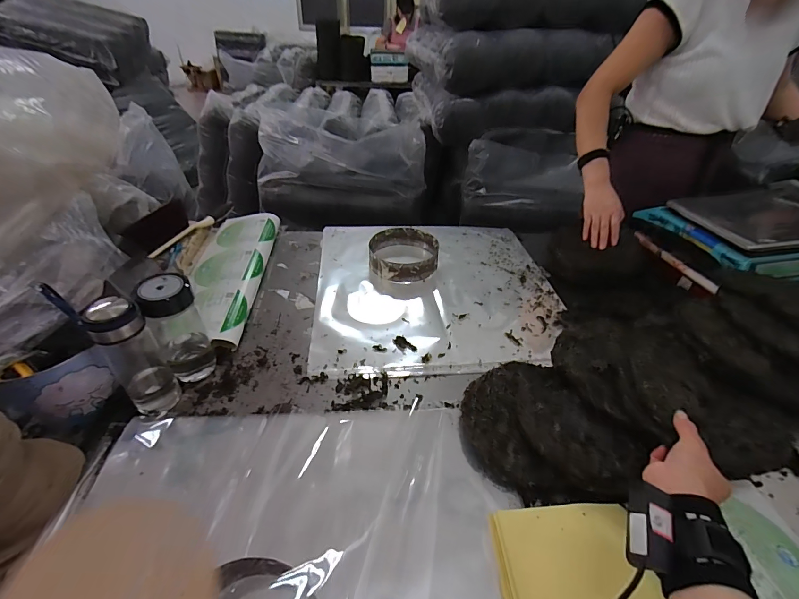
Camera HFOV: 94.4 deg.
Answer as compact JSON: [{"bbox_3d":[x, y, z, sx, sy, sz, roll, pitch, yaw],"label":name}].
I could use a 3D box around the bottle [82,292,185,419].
[{"bbox_3d":[-0.400,0.086,0.561,0.073,0.195,0.064,33,48,30],"label":"bottle"}]

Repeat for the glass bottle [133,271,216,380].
[{"bbox_3d":[-0.365,0.050,0.613,0.071,0.188,0.063,-23,47,-29],"label":"glass bottle"}]

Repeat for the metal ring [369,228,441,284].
[{"bbox_3d":[0.011,-0.117,0.939,0.171,0.051,0.177,5,40,1],"label":"metal ring"}]

